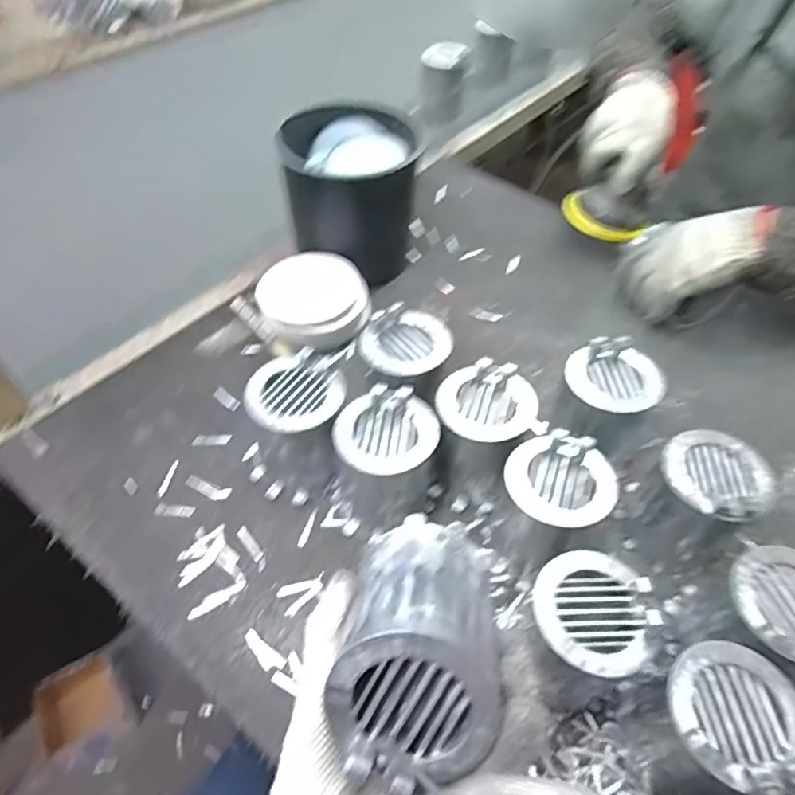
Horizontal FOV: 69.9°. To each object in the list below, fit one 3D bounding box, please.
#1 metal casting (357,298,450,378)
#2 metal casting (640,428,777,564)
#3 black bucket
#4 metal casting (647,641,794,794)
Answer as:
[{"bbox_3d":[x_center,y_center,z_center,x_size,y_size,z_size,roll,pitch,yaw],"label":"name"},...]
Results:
[{"bbox_3d":[0.010,-0.058,0.567,0.085,0.020,0.082,12,52,7],"label":"metal casting"},{"bbox_3d":[0.273,0.094,0.525,0.083,0.116,0.084,1,51,-2],"label":"metal casting"},{"bbox_3d":[-0.058,-0.260,0.758,0.168,0.173,0.163,1,51,-2],"label":"black bucket"},{"bbox_3d":[0.219,0.235,0.407,0.085,0.121,0.082,1,51,-2],"label":"metal casting"}]

